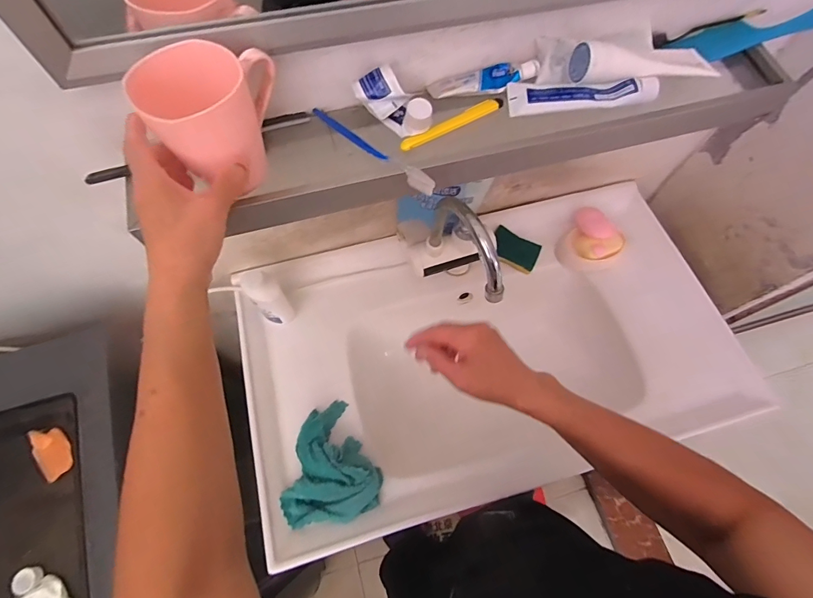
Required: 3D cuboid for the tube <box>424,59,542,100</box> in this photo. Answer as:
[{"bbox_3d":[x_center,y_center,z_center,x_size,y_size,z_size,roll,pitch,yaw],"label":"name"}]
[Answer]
[{"bbox_3d":[0.091,-0.258,0.459,0.128,0.021,0.029,-12,67,-5],"label":"tube"}]

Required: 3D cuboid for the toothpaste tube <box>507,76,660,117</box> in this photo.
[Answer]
[{"bbox_3d":[0.200,-0.235,0.445,0.162,0.025,0.040,0,66,0],"label":"toothpaste tube"}]

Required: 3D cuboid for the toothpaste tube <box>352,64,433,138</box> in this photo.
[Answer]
[{"bbox_3d":[-0.011,-0.215,0.422,0.080,0.050,0.039,34,71,14],"label":"toothpaste tube"}]

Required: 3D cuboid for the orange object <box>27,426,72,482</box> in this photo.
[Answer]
[{"bbox_3d":[-0.470,0.203,0.516,0.035,0.020,0.070,-27,69,-11],"label":"orange object"}]

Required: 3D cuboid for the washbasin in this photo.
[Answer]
[{"bbox_3d":[0.137,0.093,0.701,0.787,0.192,0.435,-15,67,-6],"label":"washbasin"}]

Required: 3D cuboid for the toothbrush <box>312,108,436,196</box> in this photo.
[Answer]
[{"bbox_3d":[-0.034,-0.163,0.423,0.168,0.023,0.018,39,72,16],"label":"toothbrush"}]

